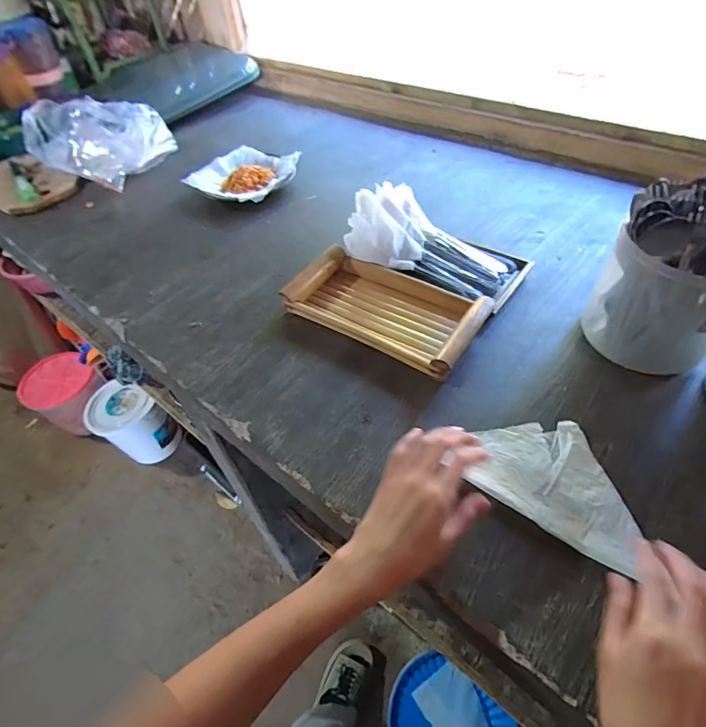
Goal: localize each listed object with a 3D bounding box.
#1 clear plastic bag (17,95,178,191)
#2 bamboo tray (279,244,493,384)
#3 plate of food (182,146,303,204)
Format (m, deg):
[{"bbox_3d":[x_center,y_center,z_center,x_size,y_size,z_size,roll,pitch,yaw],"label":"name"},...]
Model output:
[{"bbox_3d":[-0.540,-0.485,0.881,0.229,0.113,0.202,12,52,15],"label":"clear plastic bag"},{"bbox_3d":[0.046,-0.079,0.544,0.238,0.037,0.139,25,57,22],"label":"bamboo tray"},{"bbox_3d":[-0.211,-0.368,0.807,0.183,0.034,0.176,25,57,22],"label":"plate of food"}]

